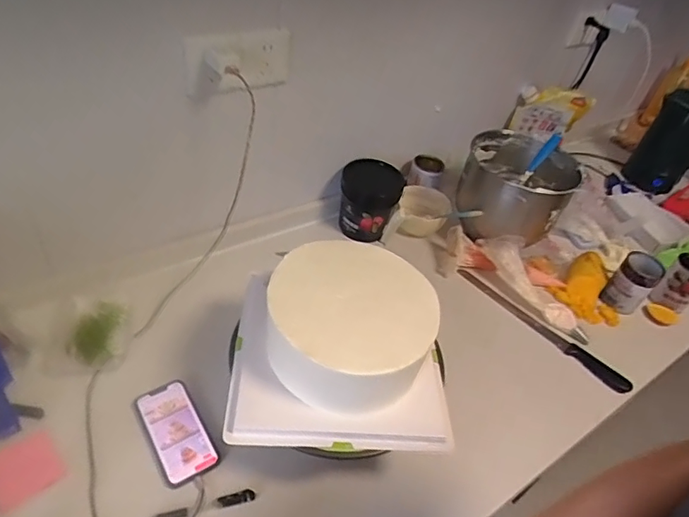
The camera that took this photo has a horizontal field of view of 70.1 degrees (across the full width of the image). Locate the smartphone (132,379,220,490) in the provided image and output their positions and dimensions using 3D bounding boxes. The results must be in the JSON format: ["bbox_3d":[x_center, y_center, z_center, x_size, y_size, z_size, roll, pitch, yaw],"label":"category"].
[{"bbox_3d":[-0.237,0.240,0.688,0.077,0.017,0.153,-21,52,-31],"label":"smartphone"}]

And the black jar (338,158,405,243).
[{"bbox_3d":[0.053,-0.121,1.038,0.112,0.145,0.122,6,43,-6],"label":"black jar"}]

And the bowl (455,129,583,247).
[{"bbox_3d":[0.363,-0.147,1.041,0.225,0.156,0.230,21,44,9],"label":"bowl"}]

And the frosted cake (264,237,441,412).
[{"bbox_3d":[0.010,0.081,0.618,0.194,0.106,0.213,6,43,-6],"label":"frosted cake"}]

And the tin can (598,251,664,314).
[{"bbox_3d":[0.582,0.053,0.998,0.073,0.110,0.071,6,43,-6],"label":"tin can"}]

